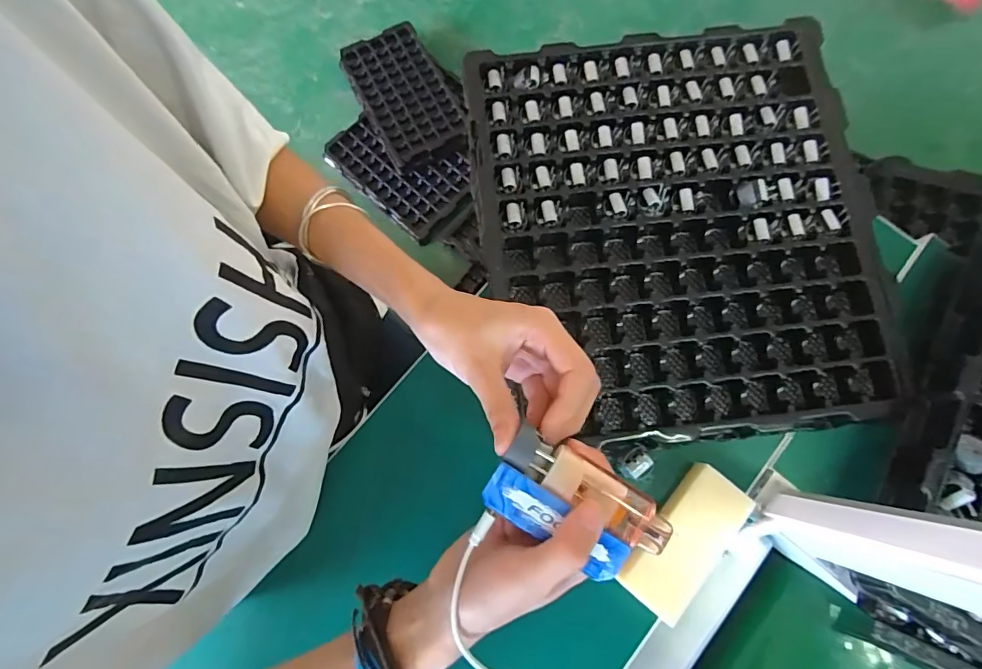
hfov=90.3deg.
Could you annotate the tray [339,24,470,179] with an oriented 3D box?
[{"bbox_3d":[-0.213,-0.632,1.266,0.253,0.041,0.384,-28,80,-7],"label":"tray"}]

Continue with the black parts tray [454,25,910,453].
[{"bbox_3d":[0.168,-0.103,0.453,0.344,0.033,0.380,-6,79,-1],"label":"black parts tray"}]

